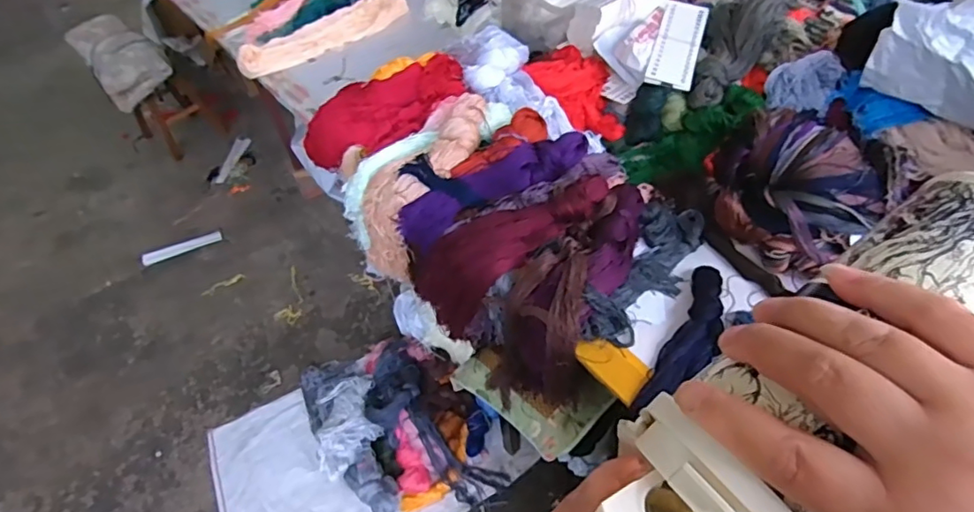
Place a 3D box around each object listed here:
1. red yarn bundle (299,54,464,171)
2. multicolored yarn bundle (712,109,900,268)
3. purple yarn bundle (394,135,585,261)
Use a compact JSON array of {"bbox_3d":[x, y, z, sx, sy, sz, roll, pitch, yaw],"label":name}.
[{"bbox_3d":[-0.221,-0.301,1.188,0.378,0.089,0.182,-23,48,8],"label":"red yarn bundle"},{"bbox_3d":[0.480,-0.106,0.873,0.147,0.163,0.252,-35,54,-22],"label":"multicolored yarn bundle"},{"bbox_3d":[0.015,-0.123,0.984,0.368,0.082,0.059,-27,50,-1],"label":"purple yarn bundle"}]

